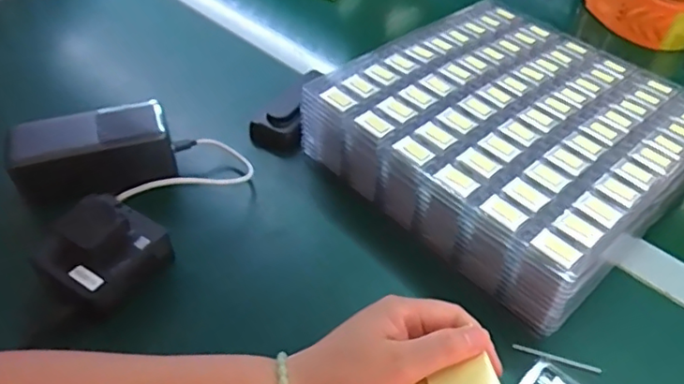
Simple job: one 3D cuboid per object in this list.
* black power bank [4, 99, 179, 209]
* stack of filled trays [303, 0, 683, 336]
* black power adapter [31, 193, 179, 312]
[{"bbox_3d":[-0.218,-0.034,0.518,0.133,0.057,0.060,-10,47,-12],"label":"black power bank"},{"bbox_3d":[0.152,-0.053,0.522,0.258,0.073,0.265,-33,56,-30],"label":"stack of filled trays"},{"bbox_3d":[-0.181,0.046,0.441,0.074,0.048,0.079,28,51,22],"label":"black power adapter"}]

